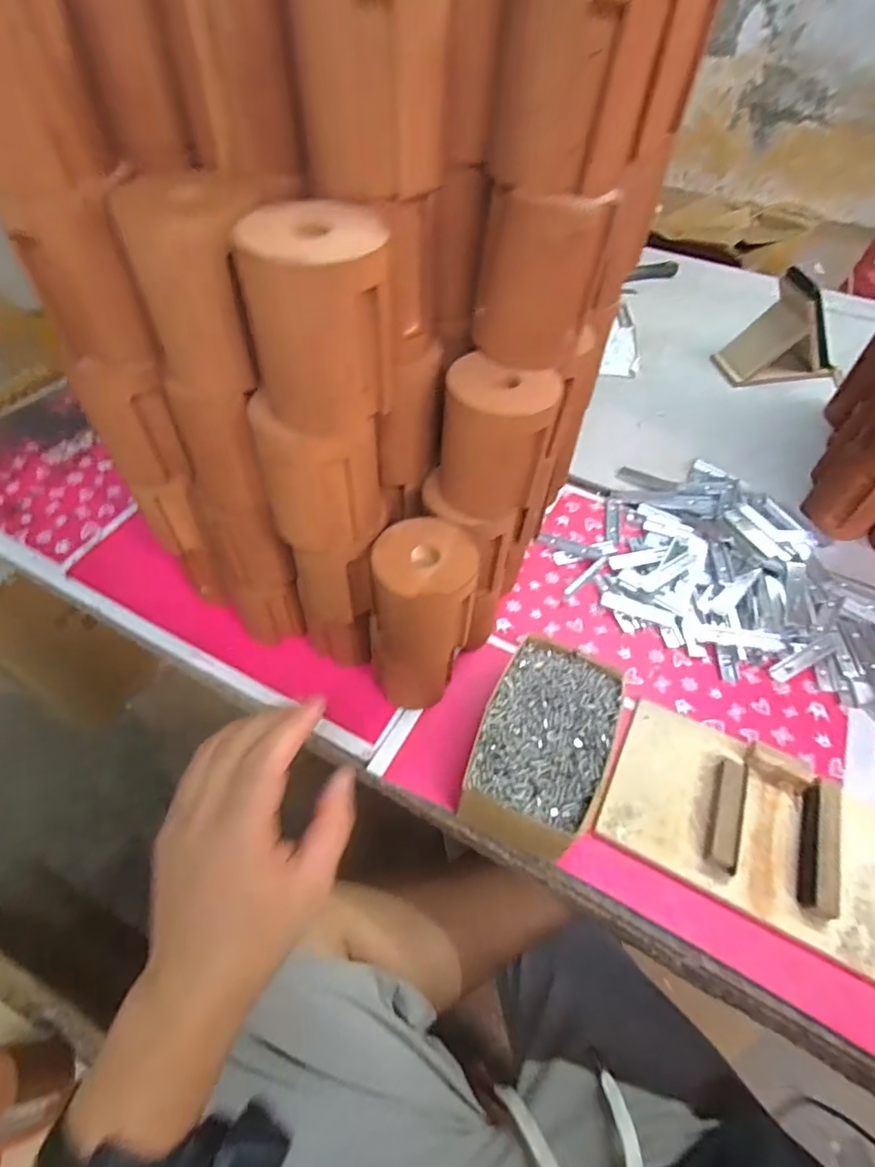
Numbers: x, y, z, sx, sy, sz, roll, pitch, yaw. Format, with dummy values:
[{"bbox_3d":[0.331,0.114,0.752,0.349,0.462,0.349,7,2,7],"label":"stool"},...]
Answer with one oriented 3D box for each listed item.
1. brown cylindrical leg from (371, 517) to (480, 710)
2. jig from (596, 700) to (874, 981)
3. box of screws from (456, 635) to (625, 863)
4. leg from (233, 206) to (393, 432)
[{"bbox_3d":[-0.014,0.033,0.487,0.074,0.195,0.078,1,53,-1],"label":"brown cylindrical leg"},{"bbox_3d":[0.281,0.214,0.486,0.246,0.035,0.146,25,58,13],"label":"jig"},{"bbox_3d":[0.096,0.147,0.509,0.113,0.054,0.184,21,55,14],"label":"box of screws"},{"bbox_3d":[-0.063,-0.142,0.312,0.074,0.100,0.060,-7,53,-7],"label":"leg"}]

